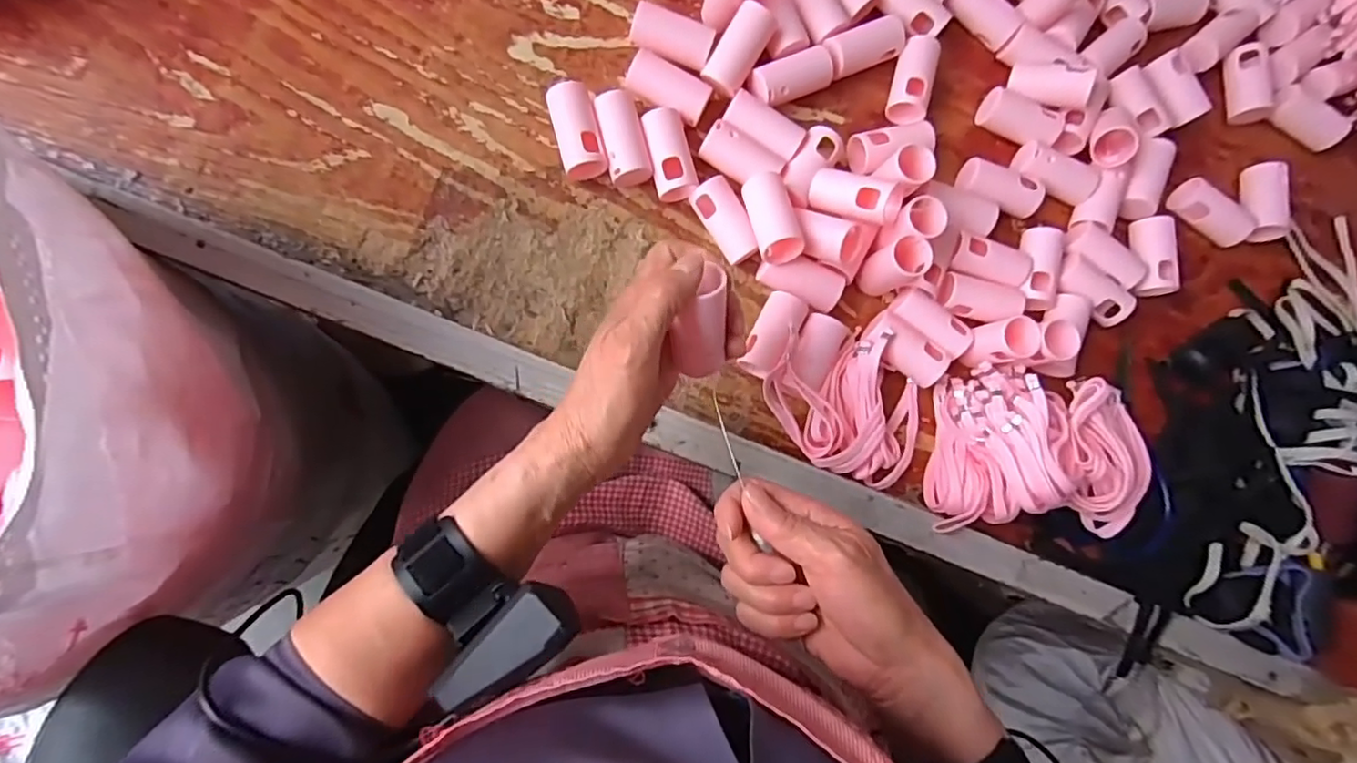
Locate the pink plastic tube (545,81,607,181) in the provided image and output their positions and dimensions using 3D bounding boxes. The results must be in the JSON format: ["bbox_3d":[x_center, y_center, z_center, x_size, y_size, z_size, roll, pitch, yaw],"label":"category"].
[{"bbox_3d":[-0.074,-0.180,0.442,0.030,0.030,0.064,-15,86,-11],"label":"pink plastic tube"}]

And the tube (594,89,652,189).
[{"bbox_3d":[-0.042,-0.177,0.448,0.030,0.024,0.068,-14,86,-11],"label":"tube"}]

